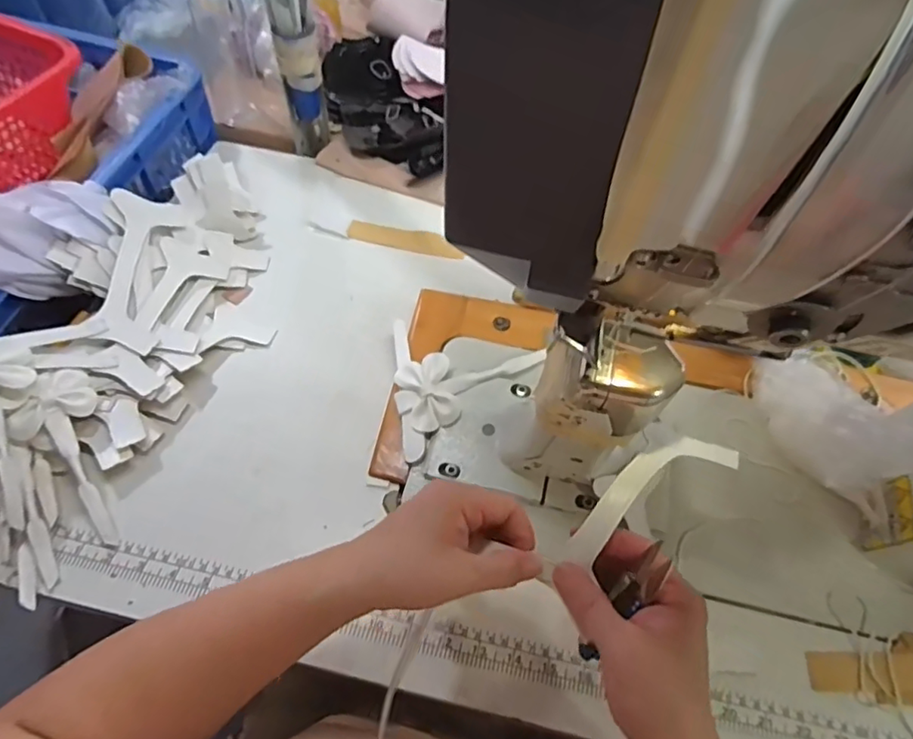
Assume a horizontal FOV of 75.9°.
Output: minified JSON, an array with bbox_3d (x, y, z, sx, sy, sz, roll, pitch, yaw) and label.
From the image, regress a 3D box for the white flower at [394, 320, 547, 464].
[{"bbox_3d":[-0.016,-0.005,0.528,0.146,0.020,0.113,-35,66,-23],"label":"white flower"}]

